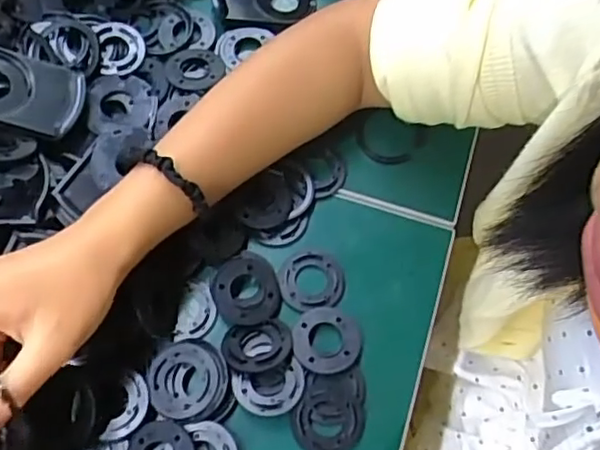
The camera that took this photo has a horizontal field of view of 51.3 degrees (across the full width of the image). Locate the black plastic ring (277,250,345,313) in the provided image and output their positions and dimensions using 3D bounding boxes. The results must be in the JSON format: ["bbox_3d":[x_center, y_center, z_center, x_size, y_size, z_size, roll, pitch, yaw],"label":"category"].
[{"bbox_3d":[0.008,0.037,0.422,0.044,0.004,0.041,1,67,-2],"label":"black plastic ring"}]

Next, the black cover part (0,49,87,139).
[{"bbox_3d":[-0.193,-0.094,0.430,0.084,0.011,0.060,7,65,-18],"label":"black cover part"}]

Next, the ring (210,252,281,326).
[{"bbox_3d":[-0.037,0.042,0.415,0.044,0.012,0.047,1,67,-2],"label":"ring"}]

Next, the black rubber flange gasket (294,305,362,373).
[{"bbox_3d":[0.018,0.075,0.408,0.044,0.005,0.043,1,67,-2],"label":"black rubber flange gasket"}]

